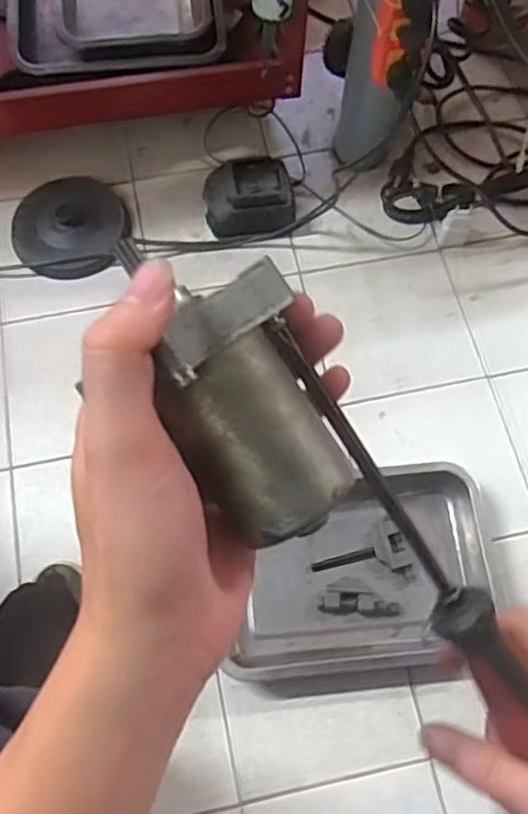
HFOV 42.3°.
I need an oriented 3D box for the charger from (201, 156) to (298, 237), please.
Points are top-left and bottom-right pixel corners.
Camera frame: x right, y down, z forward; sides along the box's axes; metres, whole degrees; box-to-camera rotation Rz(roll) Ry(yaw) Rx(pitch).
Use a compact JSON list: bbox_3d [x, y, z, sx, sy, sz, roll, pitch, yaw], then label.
[{"bbox_3d":[-0.019,-0.285,0.936,0.122,0.064,0.084,-8,68,-5],"label":"charger"}]

